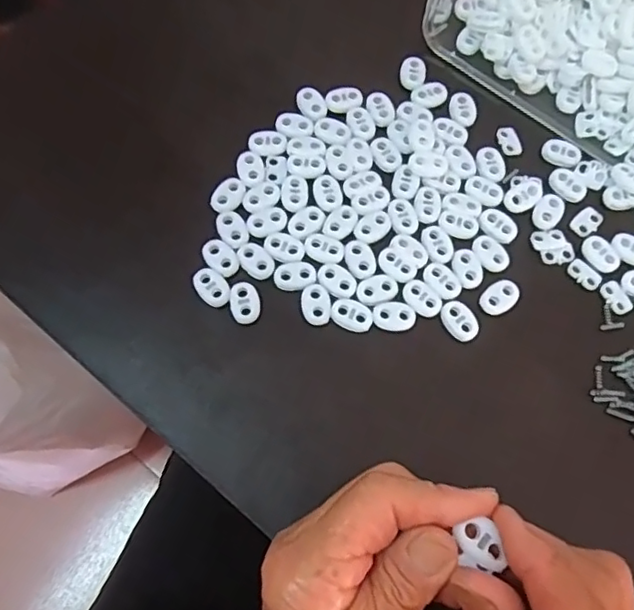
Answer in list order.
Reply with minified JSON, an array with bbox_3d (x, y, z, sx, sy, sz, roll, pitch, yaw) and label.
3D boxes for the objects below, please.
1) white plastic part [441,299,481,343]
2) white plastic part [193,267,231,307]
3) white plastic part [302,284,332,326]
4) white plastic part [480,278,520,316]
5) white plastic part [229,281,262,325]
[{"bbox_3d":[0.076,0.008,0.310,0.017,0.004,0.022,-39,77,-13],"label":"white plastic part"},{"bbox_3d":[-0.055,-0.010,0.310,0.016,0.004,0.022,-41,78,-13],"label":"white plastic part"},{"bbox_3d":[0.000,-0.001,0.309,0.014,0.004,0.023,-9,73,-4],"label":"white plastic part"},{"bbox_3d":[0.098,-0.004,0.315,0.023,0.004,0.016,-40,77,-13],"label":"white plastic part"},{"bbox_3d":[-0.038,-0.002,0.309,0.015,0.004,0.022,-13,73,-6],"label":"white plastic part"}]

